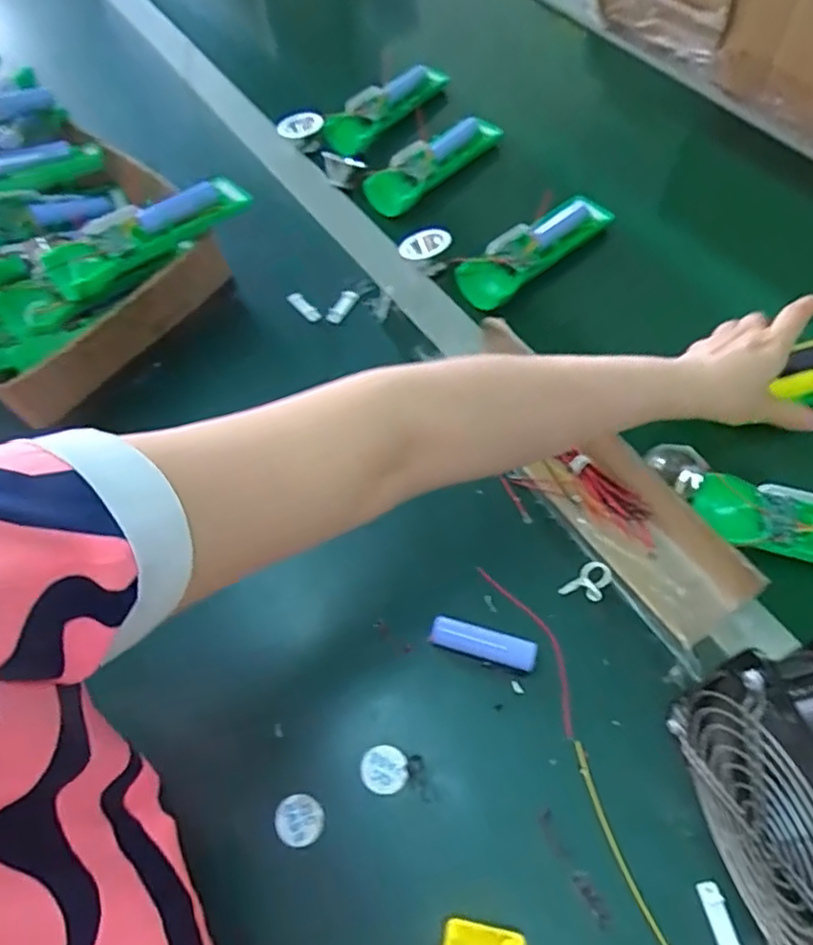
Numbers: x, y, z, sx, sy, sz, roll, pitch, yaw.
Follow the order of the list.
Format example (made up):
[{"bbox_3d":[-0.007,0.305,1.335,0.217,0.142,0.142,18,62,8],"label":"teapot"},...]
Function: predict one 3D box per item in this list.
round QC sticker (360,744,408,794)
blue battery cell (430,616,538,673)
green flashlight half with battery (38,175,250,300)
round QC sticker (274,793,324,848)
[{"bbox_3d":[-0.014,0.182,0.406,0.028,0.004,0.026,-6,60,0],"label":"round QC sticker"},{"bbox_3d":[0.050,0.110,0.428,0.065,0.018,0.018,15,62,13],"label":"blue battery cell"},{"bbox_3d":[-0.207,-0.195,0.532,0.165,0.026,0.046,-40,65,-17],"label":"green flashlight half with battery"},{"bbox_3d":[-0.064,0.207,0.394,0.028,0.004,0.027,-2,60,3],"label":"round QC sticker"}]

